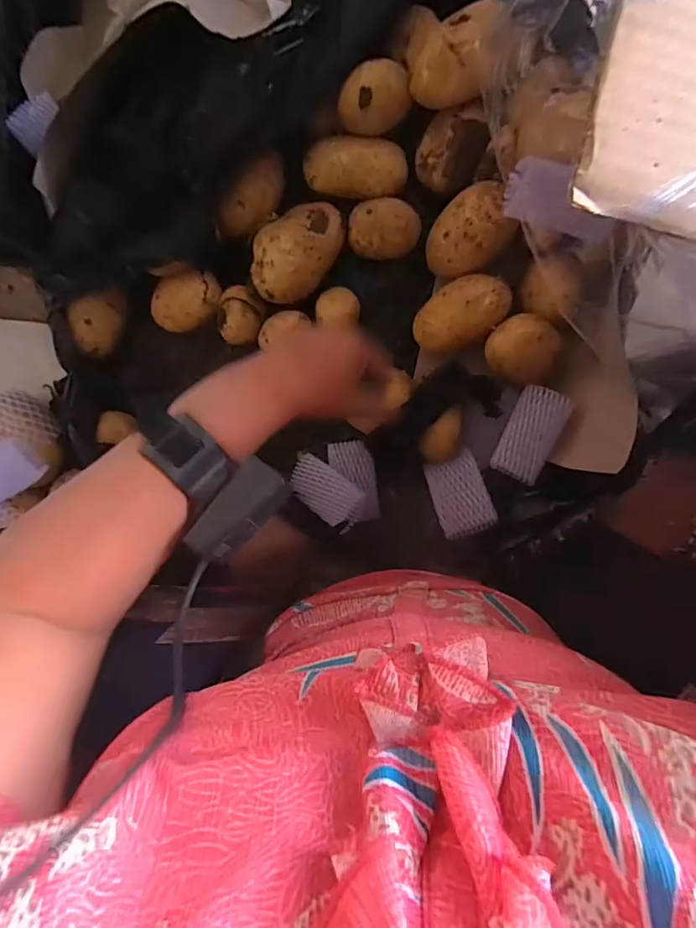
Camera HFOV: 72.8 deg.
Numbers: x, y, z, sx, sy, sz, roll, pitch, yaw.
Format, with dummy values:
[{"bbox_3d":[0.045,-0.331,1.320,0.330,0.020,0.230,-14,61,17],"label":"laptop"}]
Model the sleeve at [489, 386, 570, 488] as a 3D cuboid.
[{"bbox_3d":[0.202,-0.034,0.521,0.054,0.014,0.105,26,82,15],"label":"sleeve"}]

